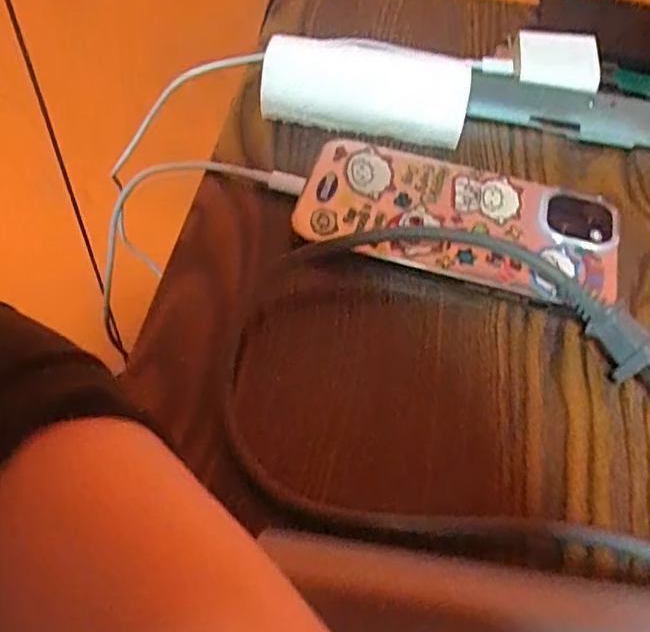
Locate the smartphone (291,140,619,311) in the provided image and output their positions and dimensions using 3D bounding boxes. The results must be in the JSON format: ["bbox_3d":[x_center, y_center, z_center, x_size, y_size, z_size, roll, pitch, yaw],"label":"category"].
[{"bbox_3d":[0.060,-0.042,0.284,0.138,0.009,0.065,14,59,1],"label":"smartphone"}]

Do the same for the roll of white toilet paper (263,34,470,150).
[{"bbox_3d":[0.023,-0.111,0.309,0.105,0.045,0.035,-2,43,-9],"label":"roll of white toilet paper"}]

